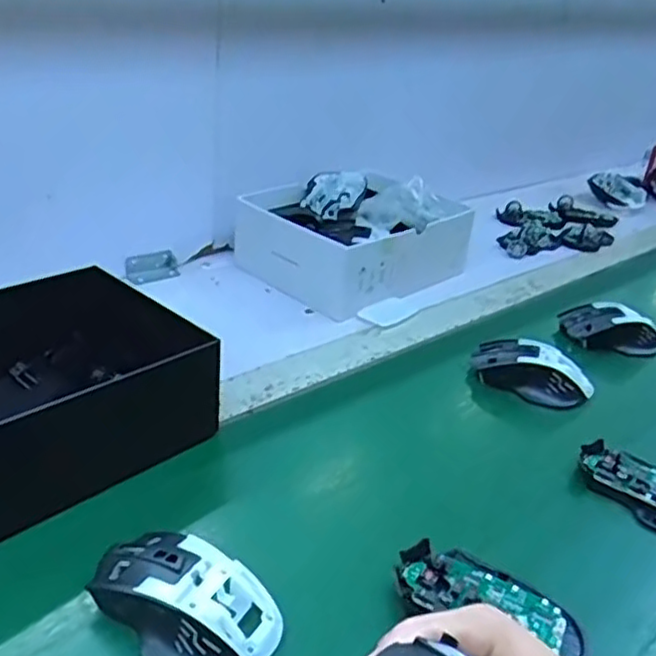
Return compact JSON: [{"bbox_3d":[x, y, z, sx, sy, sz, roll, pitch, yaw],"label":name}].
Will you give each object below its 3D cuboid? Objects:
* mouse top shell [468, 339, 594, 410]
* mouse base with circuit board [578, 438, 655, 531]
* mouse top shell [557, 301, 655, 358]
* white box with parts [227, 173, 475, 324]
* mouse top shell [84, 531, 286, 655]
[{"bbox_3d":[0.198,0.040,0.674,0.112,0.037,0.061,21,32,25],"label":"mouse top shell"},{"bbox_3d":[0.255,0.124,0.542,0.059,0.019,0.114,-21,39,-41],"label":"mouse base with circuit board"},{"bbox_3d":[0.315,0.001,0.773,0.110,0.038,0.071,18,31,20],"label":"mouse top shell"},{"bbox_3d":[0.030,-0.115,0.862,0.237,0.096,0.202,-20,38,-40],"label":"white box with parts"},{"bbox_3d":[-0.083,0.155,0.397,0.111,0.033,0.066,18,31,20],"label":"mouse top shell"}]

